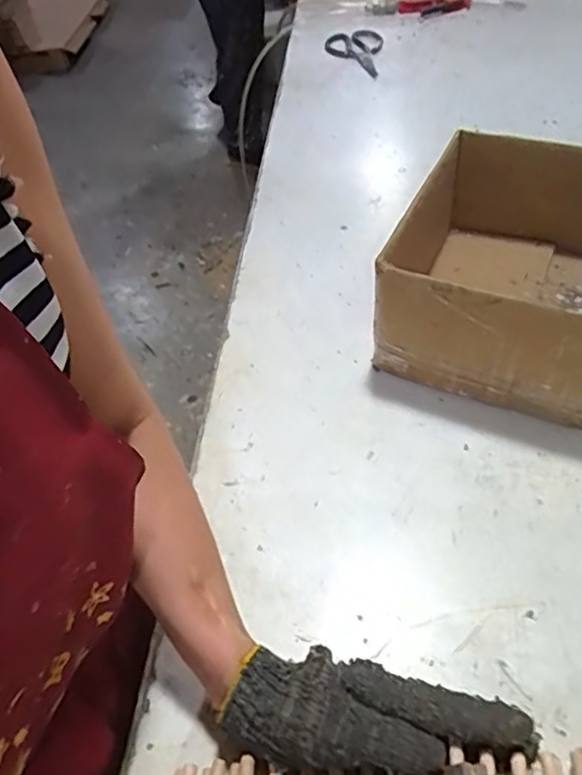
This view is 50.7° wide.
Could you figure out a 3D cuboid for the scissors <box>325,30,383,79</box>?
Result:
[{"bbox_3d":[0.106,-0.563,1.036,0.097,0.018,0.176,0,49,5],"label":"scissors"}]

